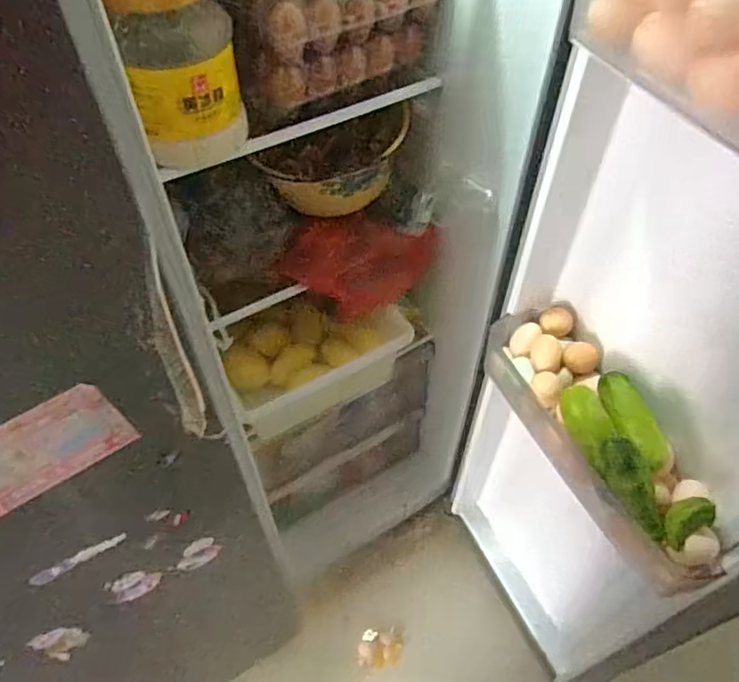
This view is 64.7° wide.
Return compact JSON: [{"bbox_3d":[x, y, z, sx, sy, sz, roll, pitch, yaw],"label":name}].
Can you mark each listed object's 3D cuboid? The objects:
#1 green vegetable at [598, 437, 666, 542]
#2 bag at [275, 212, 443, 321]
[{"bbox_3d":[0.284,0.158,0.627,0.036,0.028,0.111,-21,81,-16],"label":"green vegetable"},{"bbox_3d":[-0.015,-0.117,0.968,0.255,0.190,0.076,-20,54,-15],"label":"bag"}]

